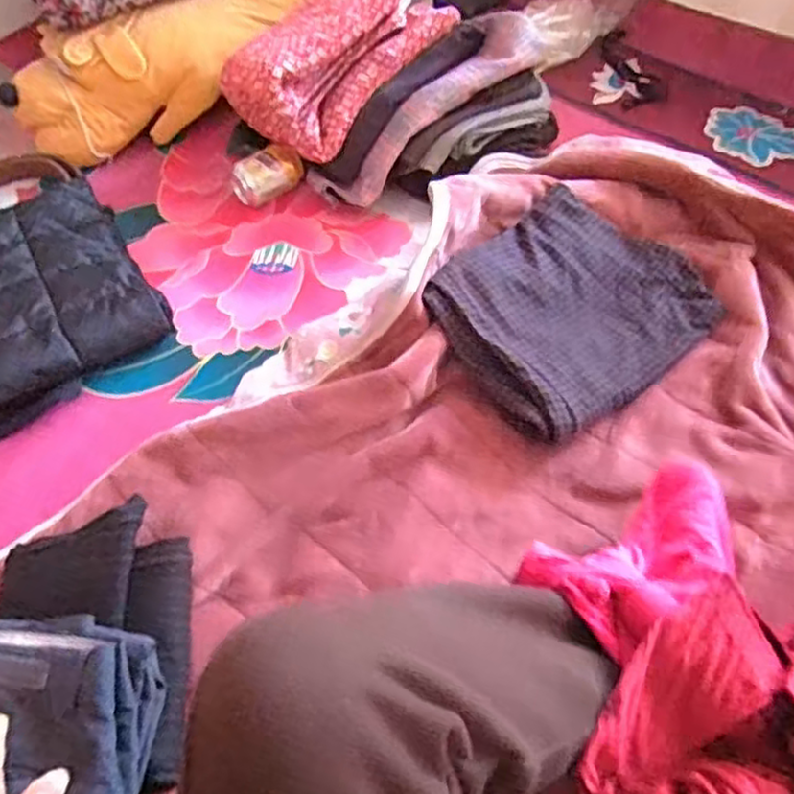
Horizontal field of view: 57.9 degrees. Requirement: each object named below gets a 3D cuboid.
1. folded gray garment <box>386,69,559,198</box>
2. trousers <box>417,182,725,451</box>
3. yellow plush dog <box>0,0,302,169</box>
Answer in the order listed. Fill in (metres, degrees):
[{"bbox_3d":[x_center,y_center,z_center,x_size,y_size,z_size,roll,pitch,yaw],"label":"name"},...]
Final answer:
[{"bbox_3d":[0.120,-0.363,1.004,0.270,0.113,0.061,-33,60,-15],"label":"folded gray garment"},{"bbox_3d":[0.194,-0.107,0.807,0.294,0.063,0.248,-39,63,-19],"label":"trousers"},{"bbox_3d":[-0.278,-0.558,1.116,0.644,0.140,0.142,-30,60,-13],"label":"yellow plush dog"}]

